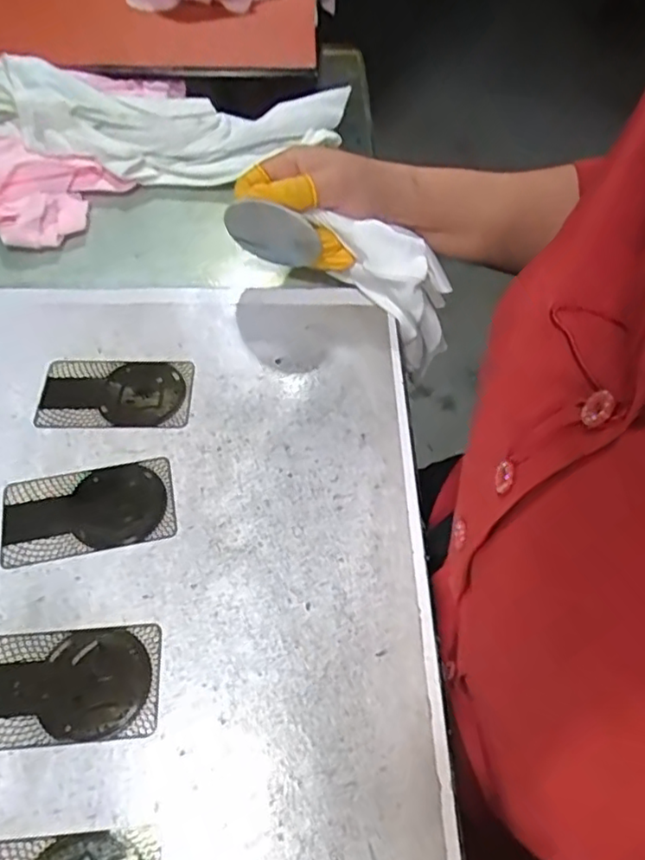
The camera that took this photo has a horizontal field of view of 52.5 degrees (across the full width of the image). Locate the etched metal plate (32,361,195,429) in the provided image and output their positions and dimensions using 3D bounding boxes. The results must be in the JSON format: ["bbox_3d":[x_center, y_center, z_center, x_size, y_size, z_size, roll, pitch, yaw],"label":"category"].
[{"bbox_3d":[-0.121,-0.022,0.379,0.086,0.004,0.049,1,54,-1],"label":"etched metal plate"}]

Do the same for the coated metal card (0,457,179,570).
[{"bbox_3d":[-0.122,0.042,0.342,0.086,0.004,0.049,-11,55,-9],"label":"coated metal card"}]

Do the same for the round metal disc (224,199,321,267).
[{"bbox_3d":[-0.032,-0.122,0.409,0.057,0.053,0.008,15,69,-10],"label":"round metal disc"}]

